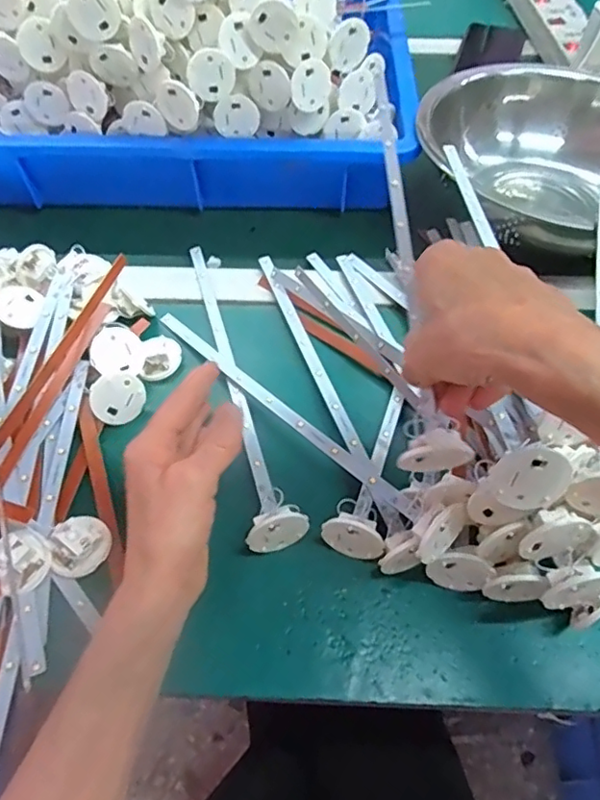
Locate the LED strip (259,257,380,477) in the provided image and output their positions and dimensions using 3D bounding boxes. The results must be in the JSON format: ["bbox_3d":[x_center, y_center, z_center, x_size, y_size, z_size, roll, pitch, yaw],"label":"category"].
[{"bbox_3d":[0.007,-0.035,0.445,0.012,0.009,0.222,-17,56,-11],"label":"LED strip"}]

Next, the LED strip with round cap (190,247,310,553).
[{"bbox_3d":[-0.054,-0.028,0.429,0.034,0.032,0.285,-14,56,-9],"label":"LED strip with round cap"}]

